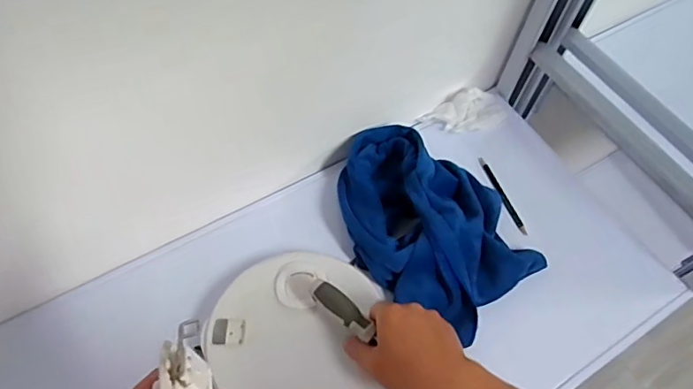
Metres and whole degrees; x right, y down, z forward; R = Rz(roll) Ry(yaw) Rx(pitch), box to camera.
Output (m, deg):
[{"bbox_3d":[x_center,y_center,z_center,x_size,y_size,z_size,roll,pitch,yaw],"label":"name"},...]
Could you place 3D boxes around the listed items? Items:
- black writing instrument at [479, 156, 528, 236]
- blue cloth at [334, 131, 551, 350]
[{"bbox_3d":[0.220,-0.001,0.742,0.015,0.011,0.130,-17,62,-14],"label":"black writing instrument"},{"bbox_3d":[0.102,0.026,0.667,0.217,0.064,0.280,-39,69,-24],"label":"blue cloth"}]

